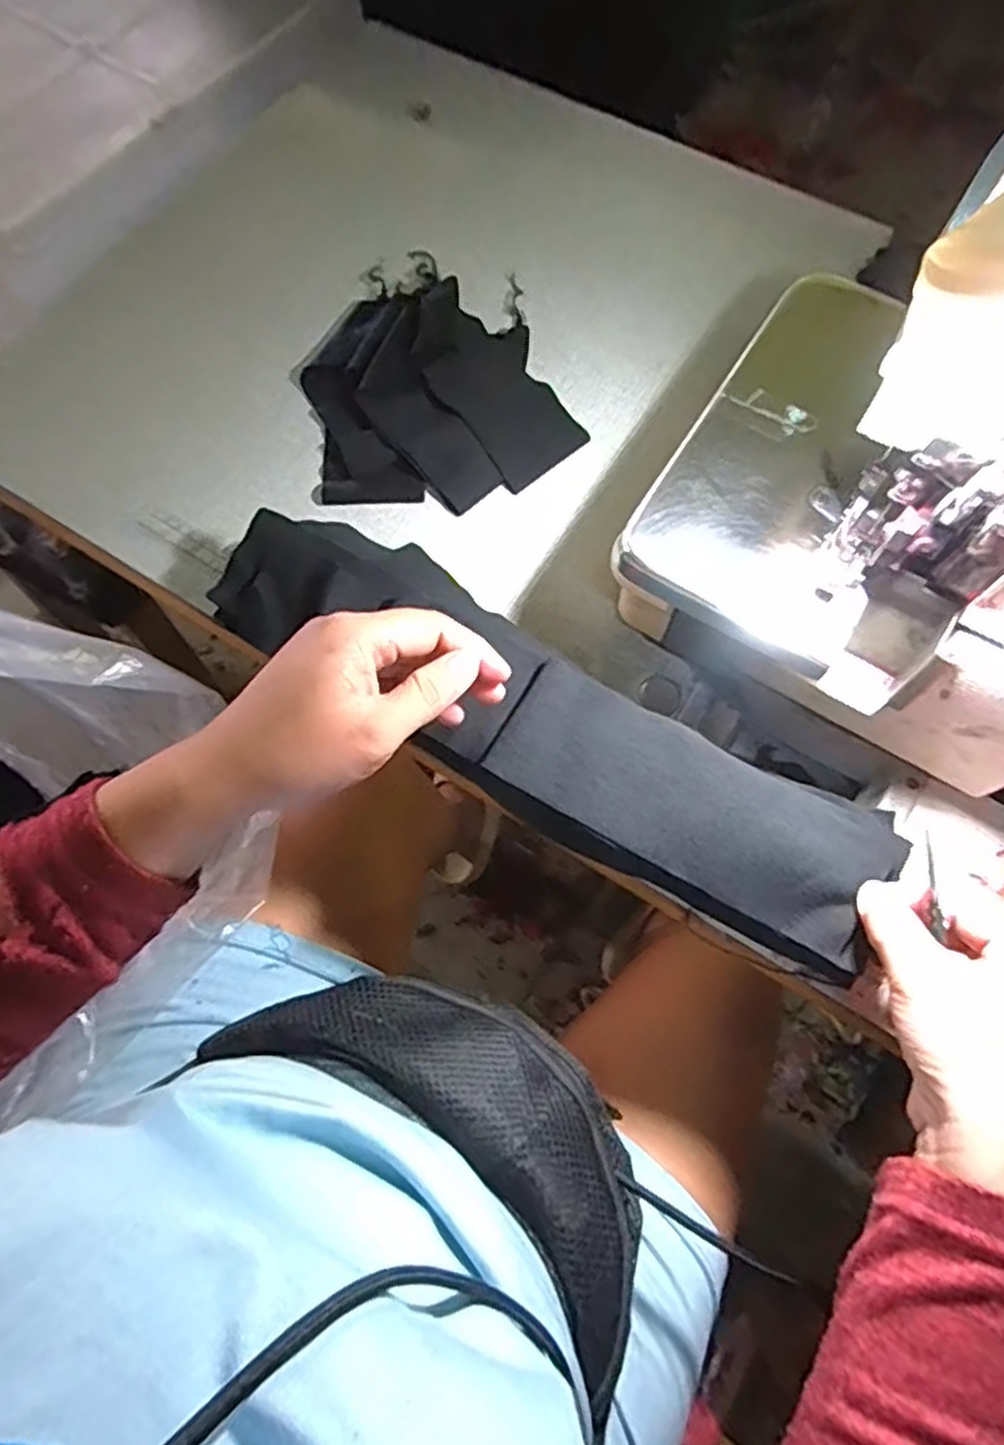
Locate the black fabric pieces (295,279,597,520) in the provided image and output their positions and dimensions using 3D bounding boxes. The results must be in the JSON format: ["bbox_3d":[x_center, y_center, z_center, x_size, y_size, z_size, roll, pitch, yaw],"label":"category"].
[{"bbox_3d":[-0.043,-0.221,0.492,0.164,0.041,0.158,-12,69,-5],"label":"black fabric pieces"}]

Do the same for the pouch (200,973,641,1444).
[{"bbox_3d":[-0.019,0.205,0.385,0.243,0.048,0.113,38,73,13],"label":"pouch"}]

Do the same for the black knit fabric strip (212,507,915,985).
[{"bbox_3d":[0.005,-0.007,0.387,0.353,0.038,0.090,32,72,13],"label":"black knit fabric strip"}]

